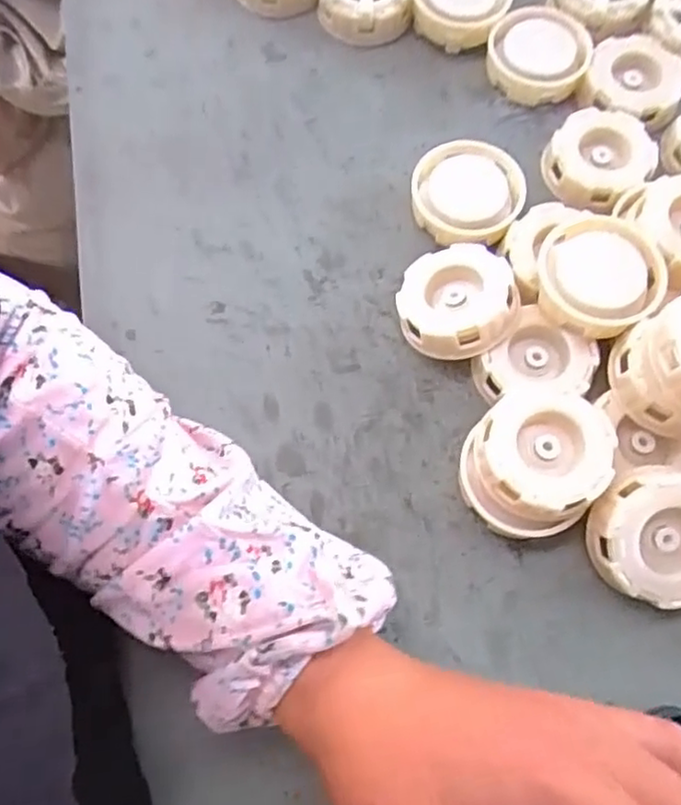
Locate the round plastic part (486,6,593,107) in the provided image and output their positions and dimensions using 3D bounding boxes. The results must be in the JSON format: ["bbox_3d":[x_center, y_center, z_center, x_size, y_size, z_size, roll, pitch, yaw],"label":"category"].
[{"bbox_3d":[0.126,-0.226,0.434,0.061,0.024,0.062,5,70,3],"label":"round plastic part"}]

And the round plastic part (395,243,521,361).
[{"bbox_3d":[0.061,-0.052,0.360,0.058,0.033,0.061,0,70,1],"label":"round plastic part"}]

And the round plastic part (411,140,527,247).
[{"bbox_3d":[0.076,-0.119,0.391,0.064,0.017,0.067,0,70,1],"label":"round plastic part"}]

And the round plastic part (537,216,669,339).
[{"bbox_3d":[0.137,-0.067,0.355,0.062,0.021,0.066,0,70,1],"label":"round plastic part"}]

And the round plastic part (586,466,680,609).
[{"bbox_3d":[0.145,0.061,0.311,0.058,0.022,0.058,0,93,-1],"label":"round plastic part"}]

